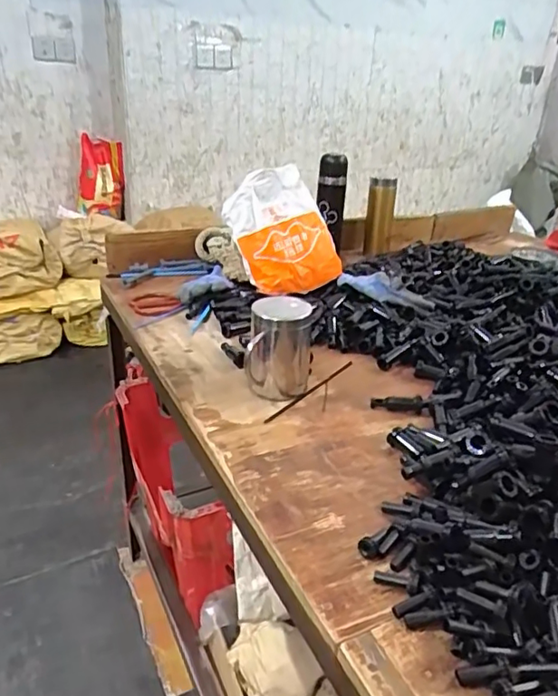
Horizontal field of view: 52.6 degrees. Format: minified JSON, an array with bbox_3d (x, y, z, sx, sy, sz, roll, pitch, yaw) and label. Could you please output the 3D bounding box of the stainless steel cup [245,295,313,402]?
[{"bbox_3d":[0.002,-0.002,0.758,0.080,0.112,0.090,5,26,5],"label":"stainless steel cup"}]

